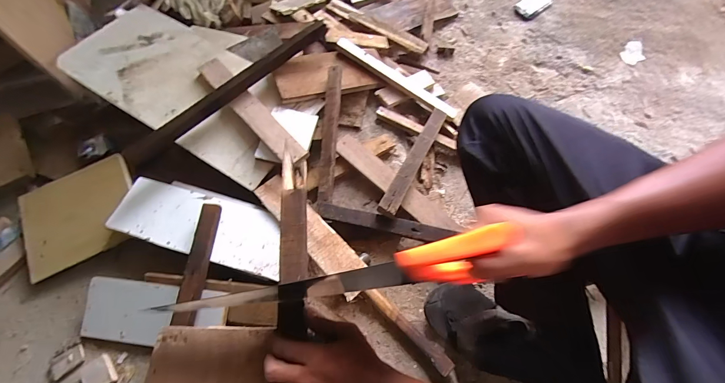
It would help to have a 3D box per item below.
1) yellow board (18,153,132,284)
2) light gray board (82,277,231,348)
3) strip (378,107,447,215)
[{"bbox_3d":[-0.581,0.046,0.680,0.243,0.011,0.192,-25,77,0],"label":"yellow board"},{"bbox_3d":[-0.376,0.220,0.595,0.260,0.014,0.105,6,80,4],"label":"light gray board"},{"bbox_3d":[0.122,-0.082,0.728,0.034,0.013,0.324,31,59,2],"label":"strip"}]

